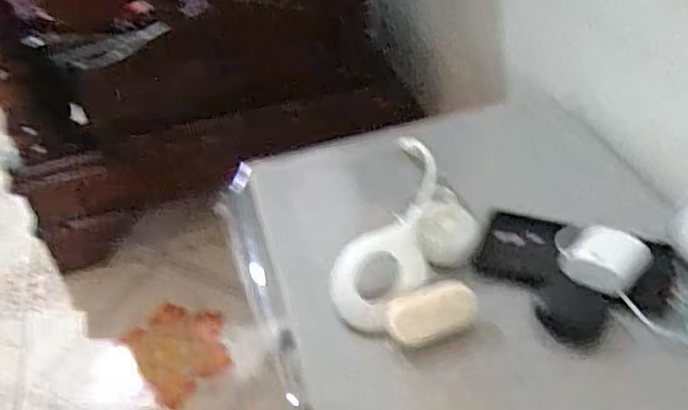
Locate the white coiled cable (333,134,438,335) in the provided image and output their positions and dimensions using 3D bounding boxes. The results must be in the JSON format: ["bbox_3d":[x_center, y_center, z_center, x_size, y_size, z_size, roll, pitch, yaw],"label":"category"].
[{"bbox_3d":[0.056,0.013,0.612,0.087,0.040,0.229,14,46,22],"label":"white coiled cable"}]

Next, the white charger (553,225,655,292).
[{"bbox_3d":[0.221,0.045,0.561,0.076,0.032,0.064,20,49,27],"label":"white charger"}]

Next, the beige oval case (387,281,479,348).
[{"bbox_3d":[0.075,0.091,0.539,0.074,0.025,0.039,-15,43,-9],"label":"beige oval case"}]

